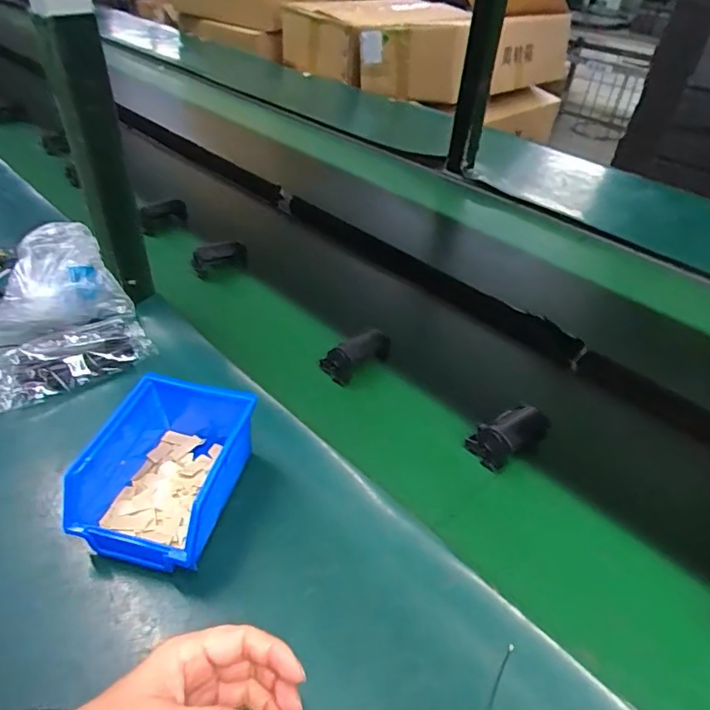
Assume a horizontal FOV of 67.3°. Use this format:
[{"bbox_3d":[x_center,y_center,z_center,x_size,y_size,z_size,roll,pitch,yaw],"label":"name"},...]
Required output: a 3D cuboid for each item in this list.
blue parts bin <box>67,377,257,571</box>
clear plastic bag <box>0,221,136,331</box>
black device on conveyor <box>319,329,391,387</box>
[{"bbox_3d":[-0.160,0.097,0.451,0.117,0.075,0.144,10,41,8],"label":"blue parts bin"},{"bbox_3d":[-0.340,-0.084,0.624,0.142,0.108,0.088,-6,42,-11],"label":"clear plastic bag"},{"bbox_3d":[0.003,0.001,0.596,0.072,0.042,0.038,-19,45,-23],"label":"black device on conveyor"}]

